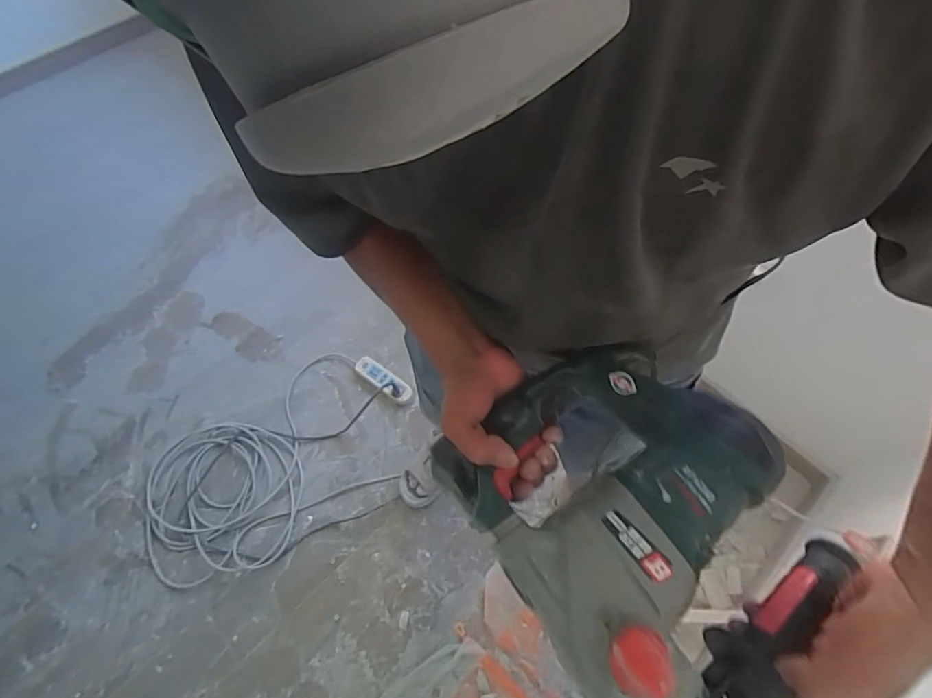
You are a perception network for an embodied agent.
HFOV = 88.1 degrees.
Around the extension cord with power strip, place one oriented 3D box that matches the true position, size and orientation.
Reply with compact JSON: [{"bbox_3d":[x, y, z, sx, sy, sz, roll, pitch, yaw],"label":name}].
[{"bbox_3d":[-0.508,0.302,1.346,0.738,0.041,0.508,-18,63,-10],"label":"extension cord with power strip"}]

